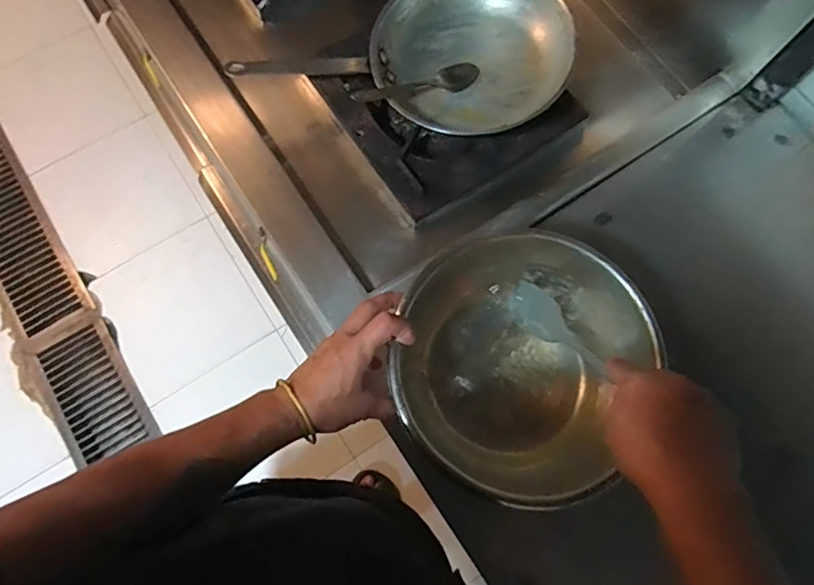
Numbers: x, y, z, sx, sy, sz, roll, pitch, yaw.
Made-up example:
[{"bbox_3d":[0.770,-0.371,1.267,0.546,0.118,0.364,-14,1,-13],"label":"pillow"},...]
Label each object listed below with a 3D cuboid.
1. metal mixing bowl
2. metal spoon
[{"bbox_3d":[0.121,0.075,0.564,0.278,0.113,0.262,-1,71,2],"label":"metal mixing bowl"},{"bbox_3d":[0.014,-0.280,0.691,0.182,0.032,0.037,-21,70,-20],"label":"metal spoon"}]

